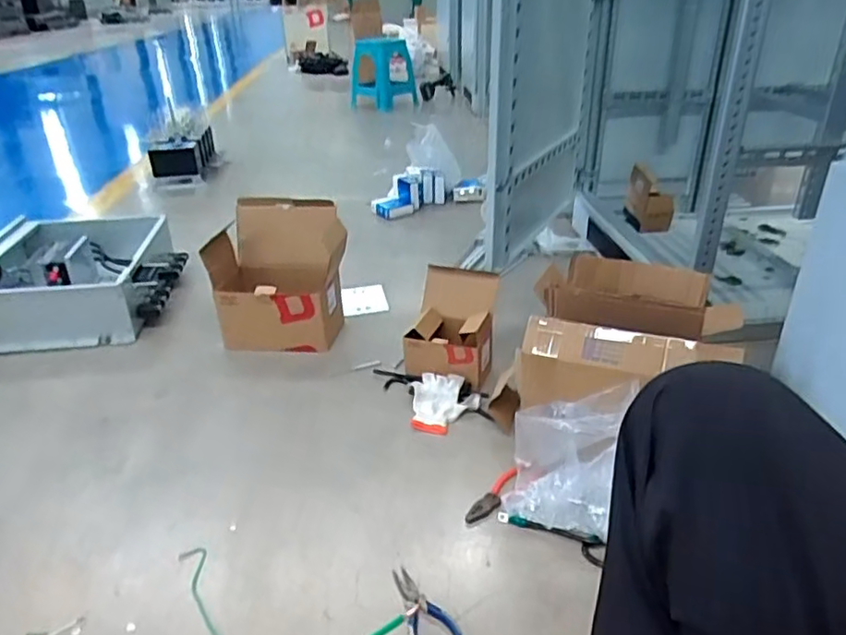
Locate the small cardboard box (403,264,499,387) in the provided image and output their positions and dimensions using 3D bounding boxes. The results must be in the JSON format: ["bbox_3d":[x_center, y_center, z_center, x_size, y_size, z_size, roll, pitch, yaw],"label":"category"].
[{"bbox_3d":[0.067,0.022,1.406,0.178,0.206,0.183,5,29,12],"label":"small cardboard box"}]

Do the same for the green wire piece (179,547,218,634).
[{"bbox_3d":[-0.314,0.426,0.929,0.040,0.004,0.242,-19,32,-27],"label":"green wire piece"}]

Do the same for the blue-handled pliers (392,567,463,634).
[{"bbox_3d":[-0.004,0.422,0.911,0.073,0.012,0.157,-15,30,-20],"label":"blue-handled pliers"}]

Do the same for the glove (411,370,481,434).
[{"bbox_3d":[0.047,0.177,1.311,0.143,0.039,0.158,-2,29,3],"label":"glove"}]

